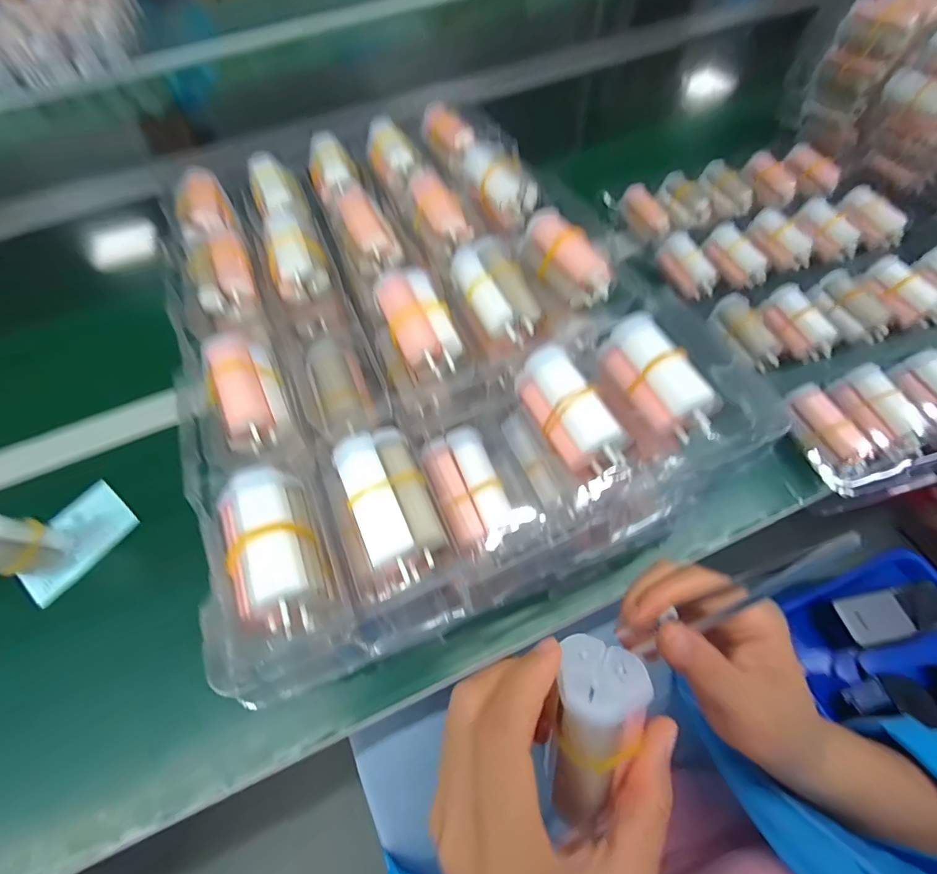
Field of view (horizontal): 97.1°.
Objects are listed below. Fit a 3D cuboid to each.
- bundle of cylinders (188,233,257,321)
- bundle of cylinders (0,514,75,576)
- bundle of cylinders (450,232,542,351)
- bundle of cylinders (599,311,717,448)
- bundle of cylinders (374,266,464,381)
[{"bbox_3d":[-0.161,-0.108,0.271,0.032,0.022,0.054,-20,61,-8],"label":"bundle of cylinders"},{"bbox_3d":[-0.329,0.077,0.298,0.031,0.063,0.037,11,62,10],"label":"bundle of cylinders"},{"bbox_3d":[0.016,-0.091,0.251,0.031,0.020,0.070,-22,61,-9],"label":"bundle of cylinders"},{"bbox_3d":[0.099,-0.032,0.216,0.026,0.024,0.072,-20,61,-8],"label":"bundle of cylinders"},{"bbox_3d":[-0.030,-0.070,0.243,0.034,0.018,0.070,-19,61,-7],"label":"bundle of cylinders"}]

